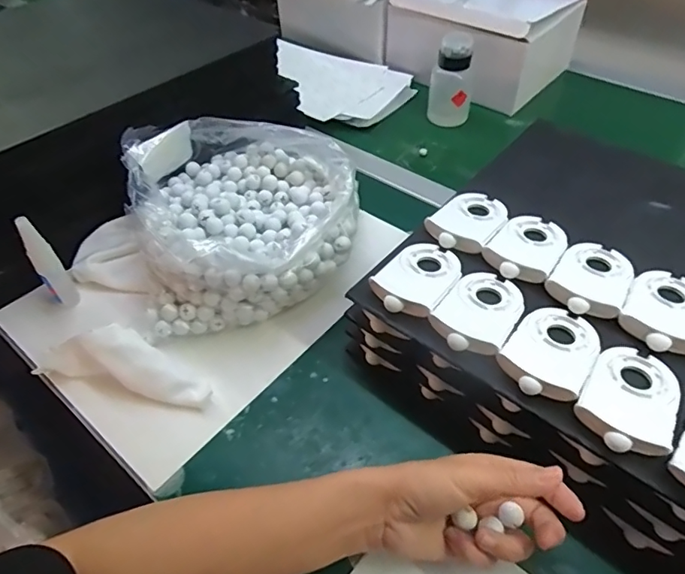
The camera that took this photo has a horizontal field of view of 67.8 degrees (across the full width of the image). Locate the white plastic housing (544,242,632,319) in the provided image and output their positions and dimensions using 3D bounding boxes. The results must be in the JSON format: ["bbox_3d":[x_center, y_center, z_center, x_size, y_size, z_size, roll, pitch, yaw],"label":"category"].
[{"bbox_3d":[0.210,-0.009,0.429,0.058,0.012,0.085,27,53,24],"label":"white plastic housing"}]

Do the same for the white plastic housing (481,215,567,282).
[{"bbox_3d":[0.166,-0.037,0.455,0.057,0.012,0.087,28,54,25],"label":"white plastic housing"}]

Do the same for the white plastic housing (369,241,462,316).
[{"bbox_3d":[0.066,-0.011,0.433,0.058,0.012,0.088,26,53,24],"label":"white plastic housing"}]

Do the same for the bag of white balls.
[{"bbox_3d":[-0.100,-0.080,0.535,0.214,0.112,0.214,-9,47,-6],"label":"bag of white balls"}]

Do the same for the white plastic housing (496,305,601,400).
[{"bbox_3d":[0.158,0.046,0.380,0.059,0.011,0.089,32,56,28],"label":"white plastic housing"}]

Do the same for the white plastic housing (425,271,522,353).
[{"bbox_3d":[0.111,0.018,0.409,0.058,0.010,0.088,30,55,26],"label":"white plastic housing"}]

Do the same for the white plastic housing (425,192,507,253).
[{"bbox_3d":[0.121,-0.064,0.481,0.058,0.012,0.086,31,55,27],"label":"white plastic housing"}]

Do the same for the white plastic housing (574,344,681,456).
[{"bbox_3d":[0.202,0.077,0.356,0.057,0.013,0.090,29,54,26],"label":"white plastic housing"}]

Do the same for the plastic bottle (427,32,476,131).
[{"bbox_3d":[0.158,-0.295,0.742,0.051,0.131,0.052,23,52,21],"label":"plastic bottle"}]

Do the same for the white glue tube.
[{"bbox_3d":[-0.291,-0.019,0.507,0.023,0.117,0.020,-34,55,-26],"label":"white glue tube"}]

